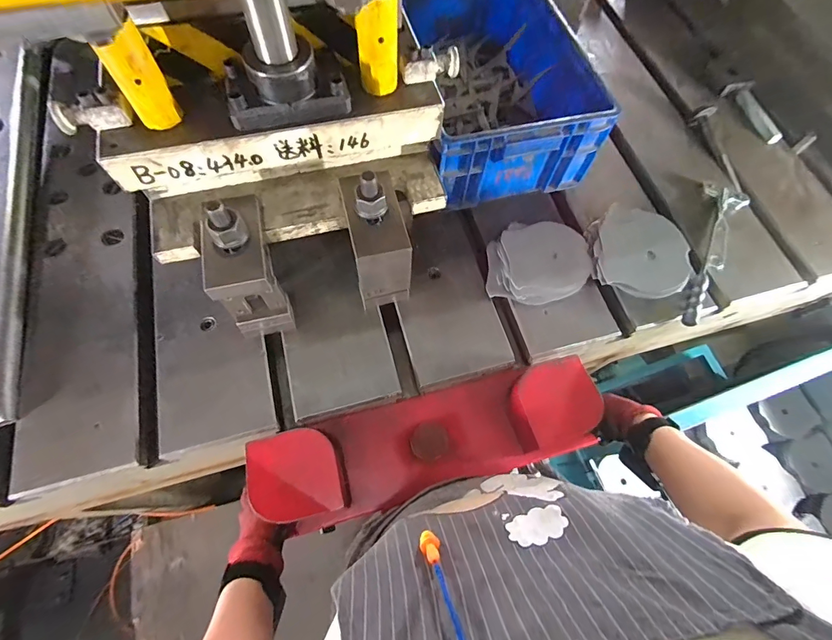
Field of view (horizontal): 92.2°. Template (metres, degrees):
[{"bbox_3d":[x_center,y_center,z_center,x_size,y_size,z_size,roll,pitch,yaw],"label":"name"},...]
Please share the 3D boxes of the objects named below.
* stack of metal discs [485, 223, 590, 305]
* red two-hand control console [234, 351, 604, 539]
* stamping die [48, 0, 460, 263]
[{"bbox_3d":[0.214,-0.097,0.706,0.171,0.082,0.139,5,67,-1],"label":"stack of metal discs"},{"bbox_3d":[0.022,0.181,0.614,0.499,0.116,0.156,-14,68,-16],"label":"red two-hand control console"},{"bbox_3d":[-0.179,-0.267,0.537,0.476,0.273,0.211,-15,68,-9],"label":"stamping die"}]

